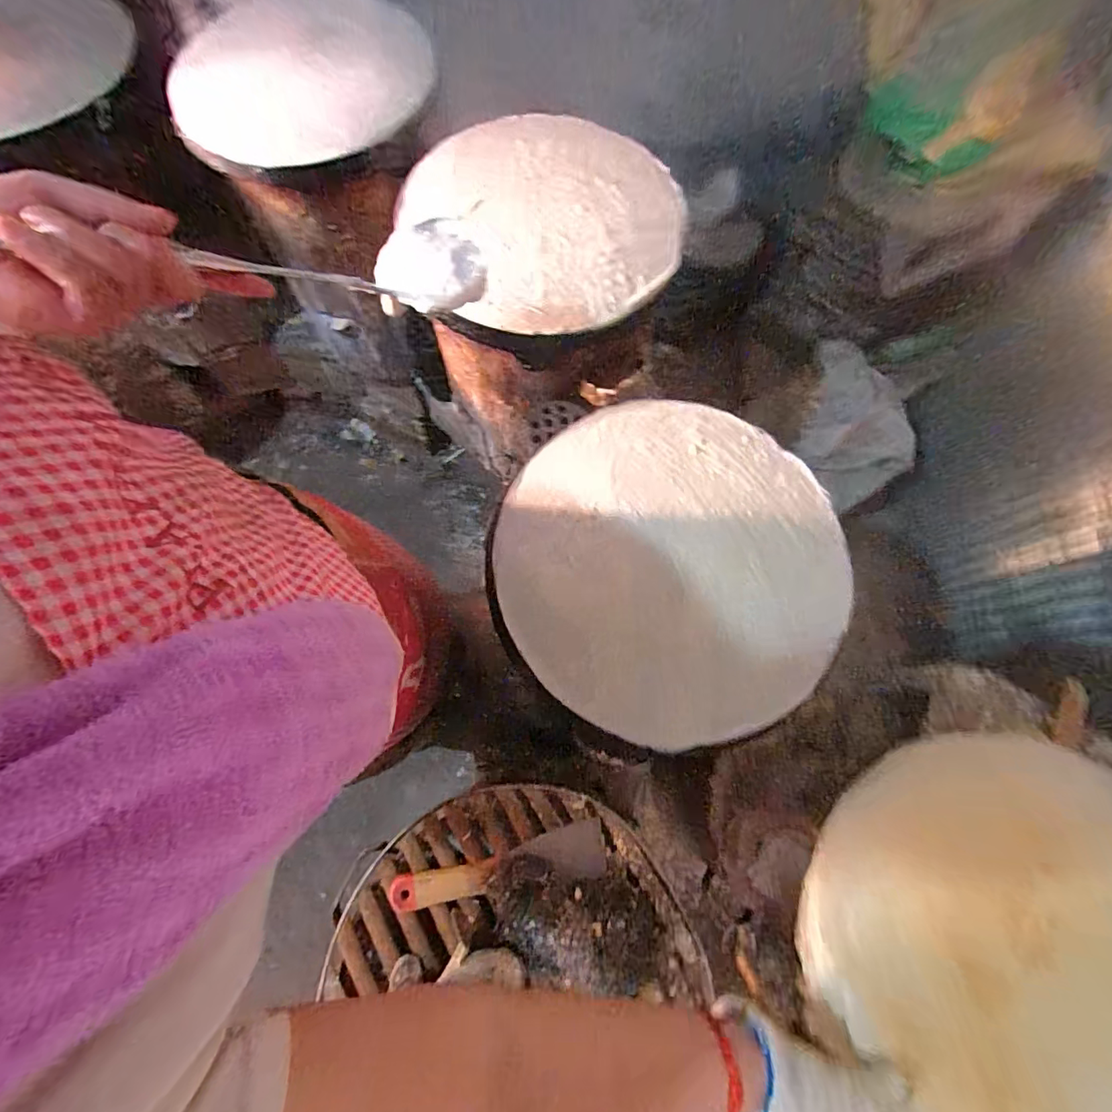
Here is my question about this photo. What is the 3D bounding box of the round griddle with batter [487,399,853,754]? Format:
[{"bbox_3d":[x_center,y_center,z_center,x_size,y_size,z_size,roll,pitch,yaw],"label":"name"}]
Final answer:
[{"bbox_3d":[0.119,0.002,0.525,0.366,0.028,0.354,0,72,-1],"label":"round griddle with batter"}]

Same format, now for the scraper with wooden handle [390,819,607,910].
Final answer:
[{"bbox_3d":[-0.057,0.322,0.514,0.217,0.027,0.048,-7,72,-4],"label":"scraper with wooden handle"}]

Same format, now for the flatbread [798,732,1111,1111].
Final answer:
[{"bbox_3d":[0.405,0.349,0.426,0.372,0.056,0.330,-41,77,-13],"label":"flatbread"}]

